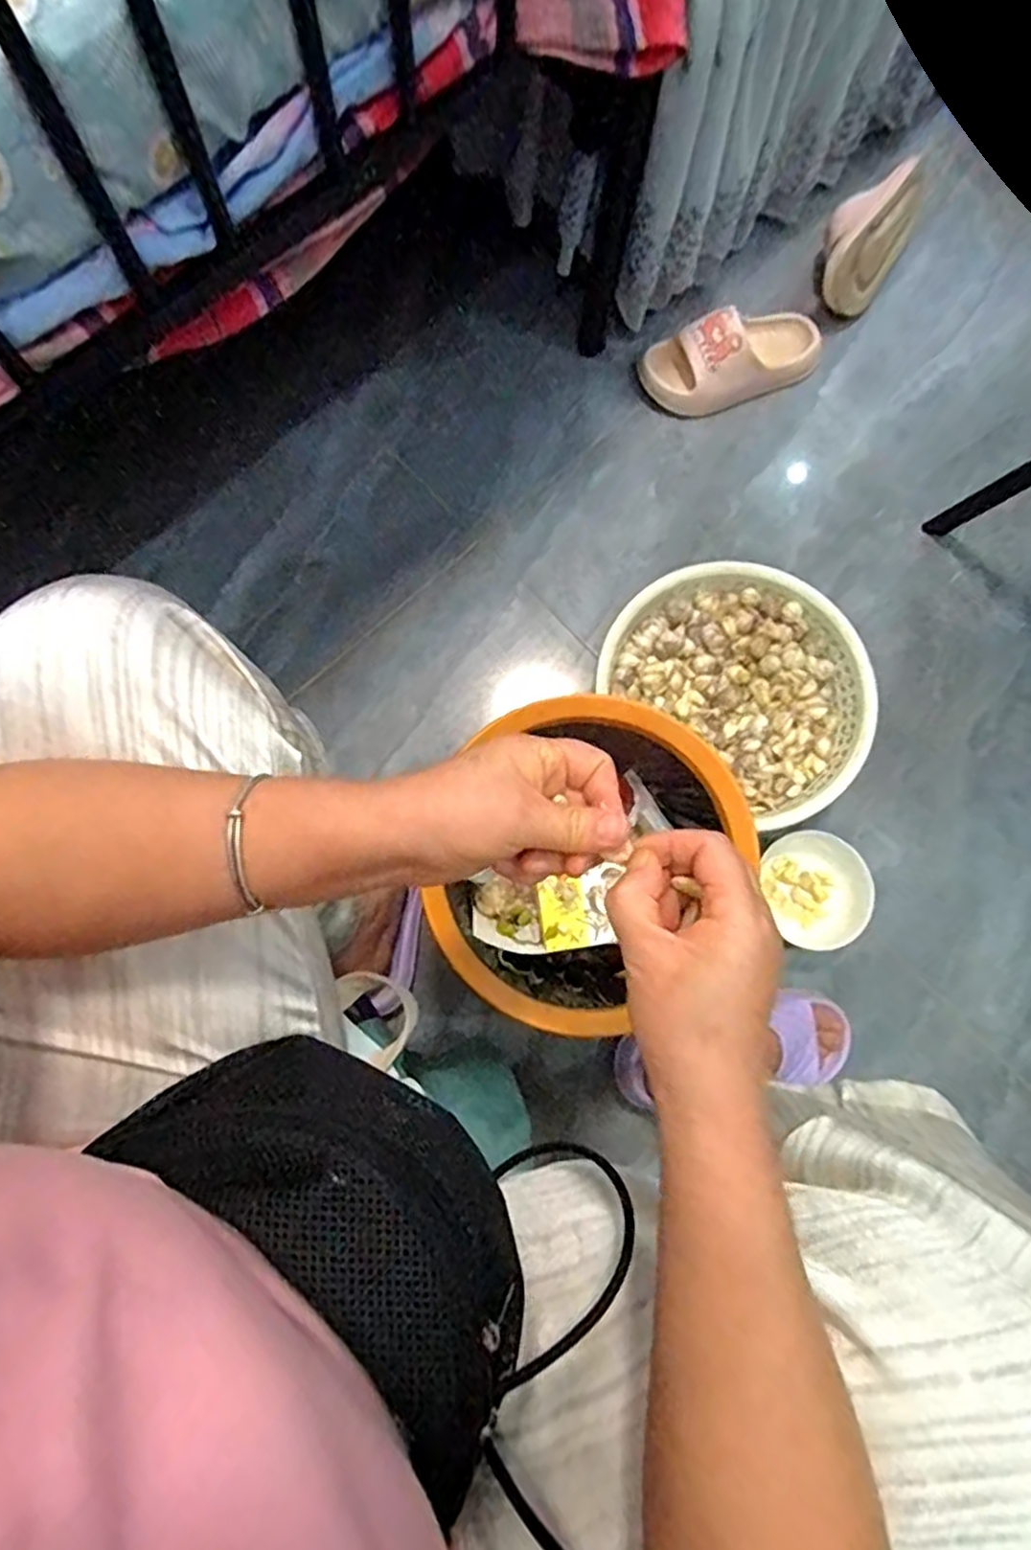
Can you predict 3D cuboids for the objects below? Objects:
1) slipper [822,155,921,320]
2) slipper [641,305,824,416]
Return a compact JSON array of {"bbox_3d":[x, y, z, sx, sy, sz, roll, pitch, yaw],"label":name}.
[{"bbox_3d":[0.459,-0.702,0.954,0.099,0.090,0.216,31,80,4],"label":"slipper"},{"bbox_3d":[0.282,-0.537,0.932,0.236,0.072,0.096,-19,78,-3],"label":"slipper"}]

